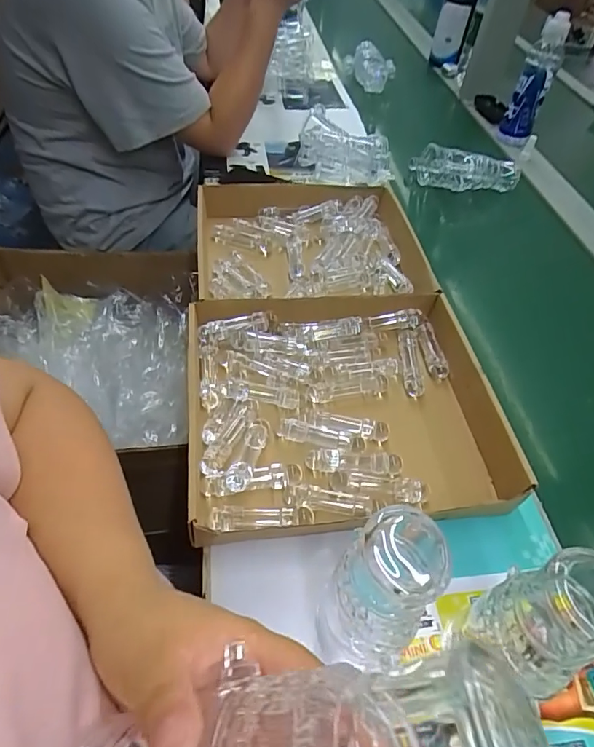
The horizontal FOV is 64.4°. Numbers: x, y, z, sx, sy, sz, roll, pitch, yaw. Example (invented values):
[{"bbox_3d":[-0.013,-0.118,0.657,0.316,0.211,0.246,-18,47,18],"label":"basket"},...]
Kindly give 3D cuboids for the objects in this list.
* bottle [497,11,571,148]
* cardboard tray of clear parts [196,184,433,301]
[{"bbox_3d":[0.493,-0.604,0.983,0.069,0.237,0.065,22,30,12],"label":"bottle"},{"bbox_3d":[0.017,-0.176,0.690,0.320,0.056,0.275,-3,51,-8],"label":"cardboard tray of clear parts"}]

